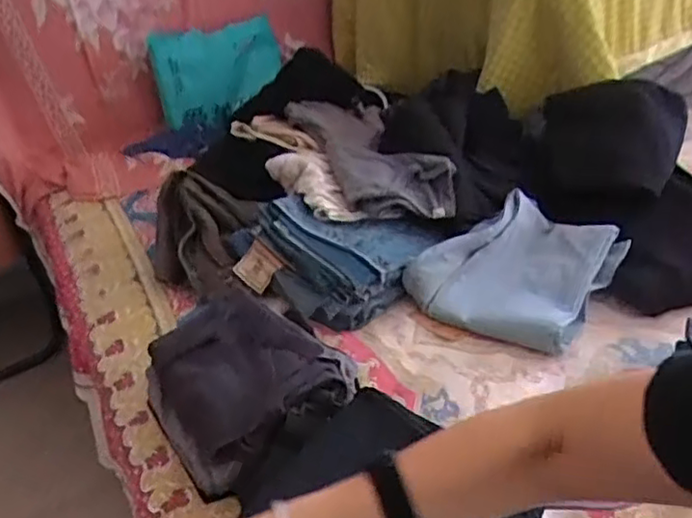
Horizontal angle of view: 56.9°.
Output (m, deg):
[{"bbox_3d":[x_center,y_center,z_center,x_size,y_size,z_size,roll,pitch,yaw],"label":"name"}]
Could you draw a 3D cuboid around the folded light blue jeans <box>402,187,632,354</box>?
[{"bbox_3d":[0.255,0.008,0.935,0.225,0.099,0.249,23,44,34],"label":"folded light blue jeans"}]

